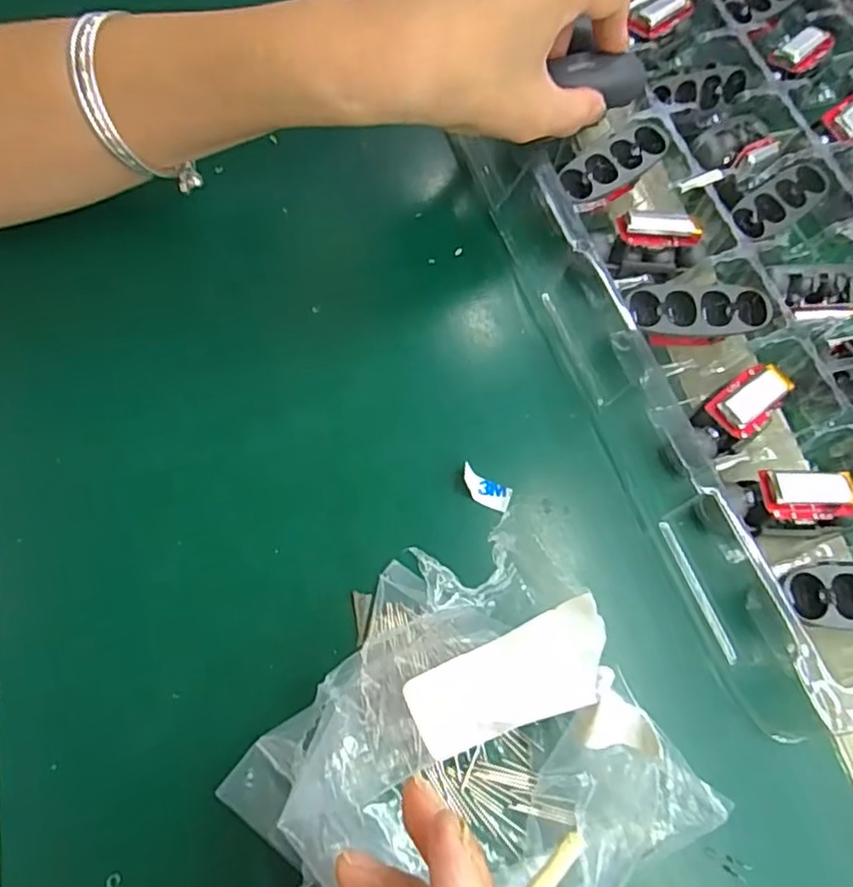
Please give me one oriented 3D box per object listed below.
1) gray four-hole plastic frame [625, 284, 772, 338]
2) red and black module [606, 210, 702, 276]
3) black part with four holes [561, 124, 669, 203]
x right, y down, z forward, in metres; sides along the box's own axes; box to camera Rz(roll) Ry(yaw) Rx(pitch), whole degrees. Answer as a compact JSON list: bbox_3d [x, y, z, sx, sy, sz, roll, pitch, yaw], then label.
[{"bbox_3d":[0.119,-0.058,0.282,0.061,0.012,0.019,2,69,-3],"label":"gray four-hole plastic frame"},{"bbox_3d":[0.106,-0.094,0.300,0.038,0.025,0.014,4,32,-4],"label":"red and black module"},{"bbox_3d":[0.089,-0.133,0.307,0.065,0.006,0.022,-36,80,-16],"label":"black part with four holes"}]

